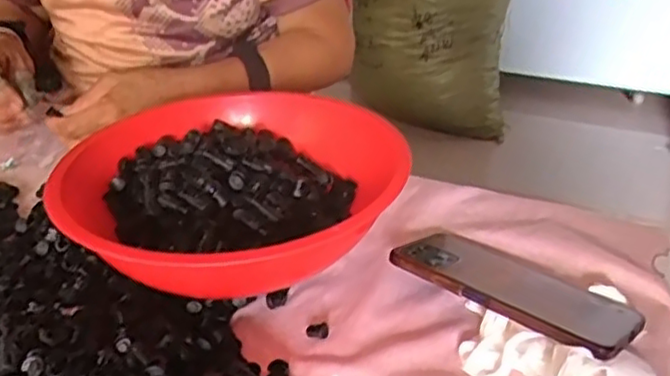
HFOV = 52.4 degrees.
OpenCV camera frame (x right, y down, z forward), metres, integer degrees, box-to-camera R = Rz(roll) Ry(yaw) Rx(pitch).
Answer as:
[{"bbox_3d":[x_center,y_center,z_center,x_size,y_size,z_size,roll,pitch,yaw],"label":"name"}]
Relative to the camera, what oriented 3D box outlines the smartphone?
[{"bbox_3d":[0.124,0.067,0.473,0.162,0.013,0.085,25,25,38],"label":"smartphone"}]

